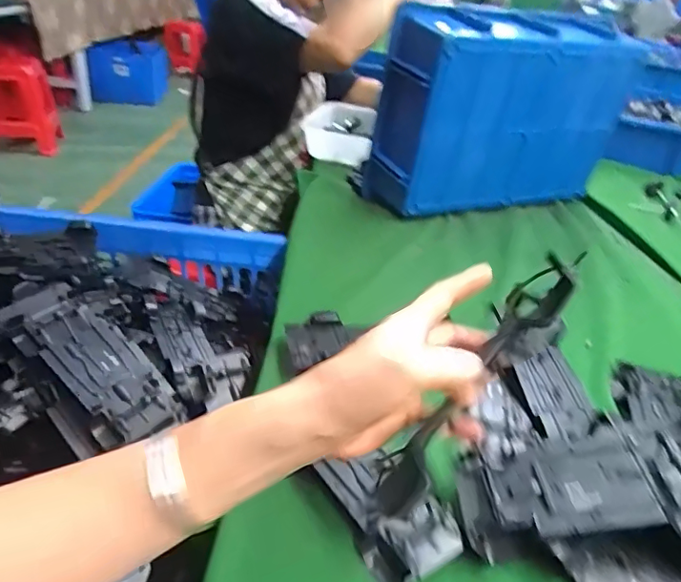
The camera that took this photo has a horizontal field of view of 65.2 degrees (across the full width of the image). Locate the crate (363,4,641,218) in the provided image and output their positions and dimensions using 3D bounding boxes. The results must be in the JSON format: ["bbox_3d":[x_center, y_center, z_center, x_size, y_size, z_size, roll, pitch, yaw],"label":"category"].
[{"bbox_3d":[0.266,-0.298,0.899,0.432,0.283,0.139,-11,36,-26],"label":"crate"}]

